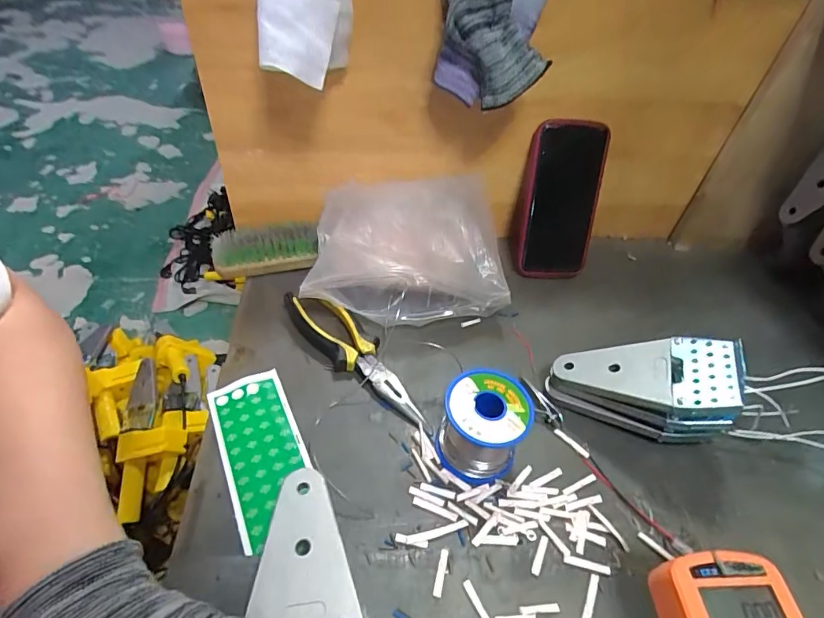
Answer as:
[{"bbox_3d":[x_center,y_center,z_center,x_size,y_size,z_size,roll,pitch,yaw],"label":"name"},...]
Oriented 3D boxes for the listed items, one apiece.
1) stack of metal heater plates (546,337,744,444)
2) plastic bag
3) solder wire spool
[{"bbox_3d":[0.189,0.063,0.385,0.128,0.090,0.064,16,46,10],"label":"stack of metal heater plates"},{"bbox_3d":[-0.003,-0.064,0.488,0.190,0.087,0.149,2,45,-4],"label":"plastic bag"},{"bbox_3d":[0.055,0.092,0.362,0.065,0.063,0.066,3,45,-3],"label":"solder wire spool"}]

